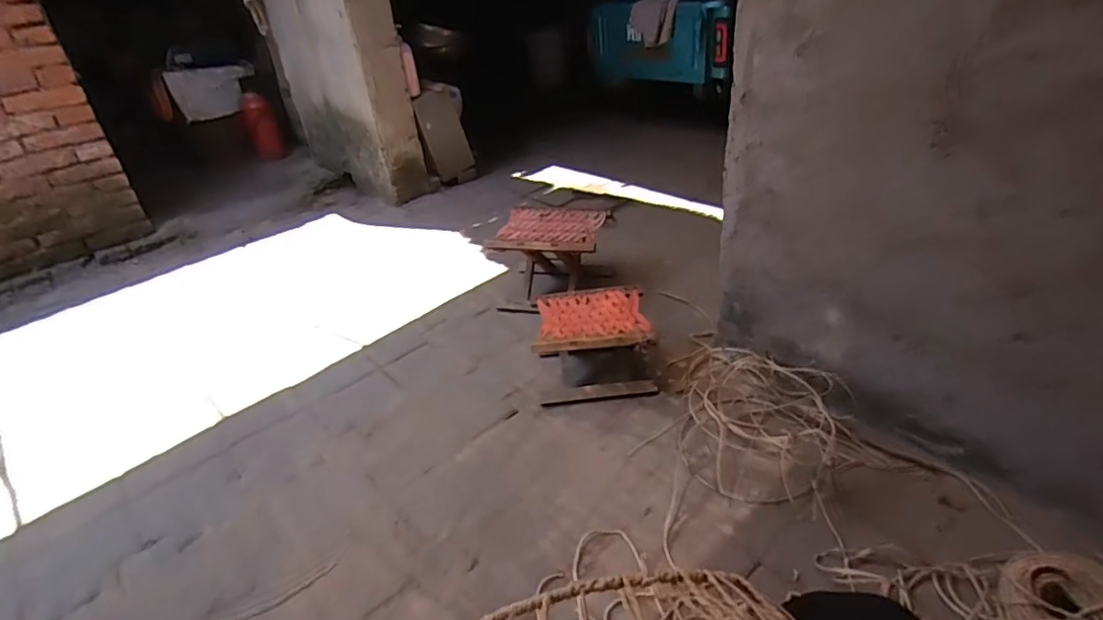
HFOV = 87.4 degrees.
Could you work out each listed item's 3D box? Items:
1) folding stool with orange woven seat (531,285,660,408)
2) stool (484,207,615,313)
[{"bbox_3d":[0.114,0.085,1.444,0.278,0.184,0.241,-2,32,9],"label":"folding stool with orange woven seat"},{"bbox_3d":[0.007,-0.156,1.773,0.321,0.230,0.304,5,33,19],"label":"stool"}]

